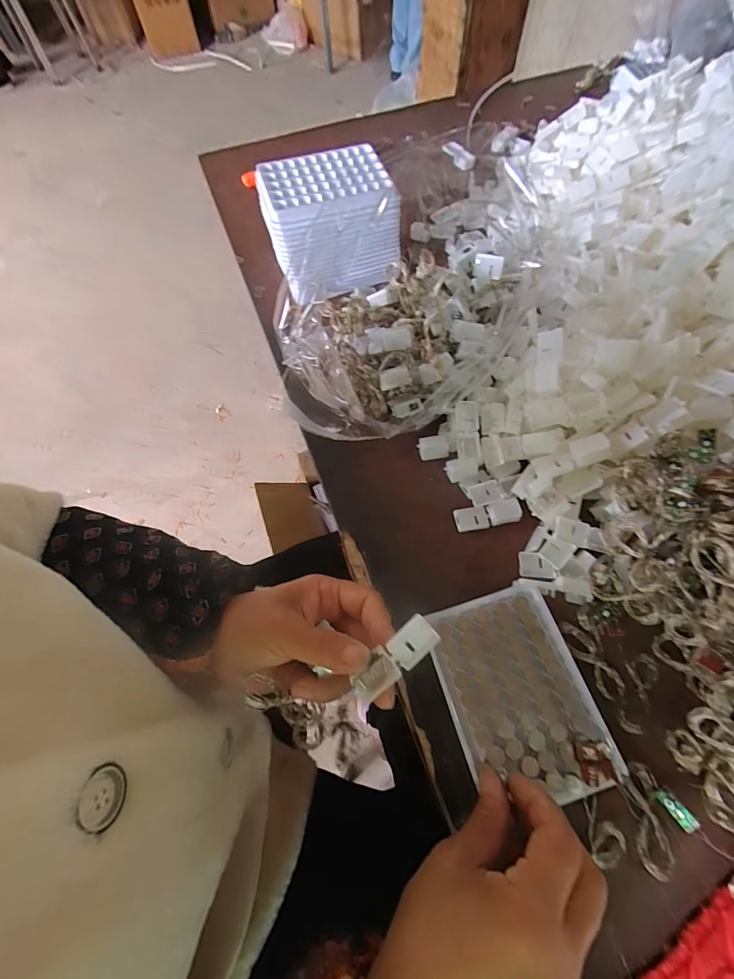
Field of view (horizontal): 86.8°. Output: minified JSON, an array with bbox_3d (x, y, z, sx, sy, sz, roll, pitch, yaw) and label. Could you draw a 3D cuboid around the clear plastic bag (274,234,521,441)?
[{"bbox_3d":[0.032,-0.136,0.368,0.225,0.078,0.156,-9,65,-3],"label":"clear plastic bag"}]

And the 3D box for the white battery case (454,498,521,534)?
[{"bbox_3d":[0.103,0.022,0.333,0.055,0.012,0.020,-8,65,-3],"label":"white battery case"}]

